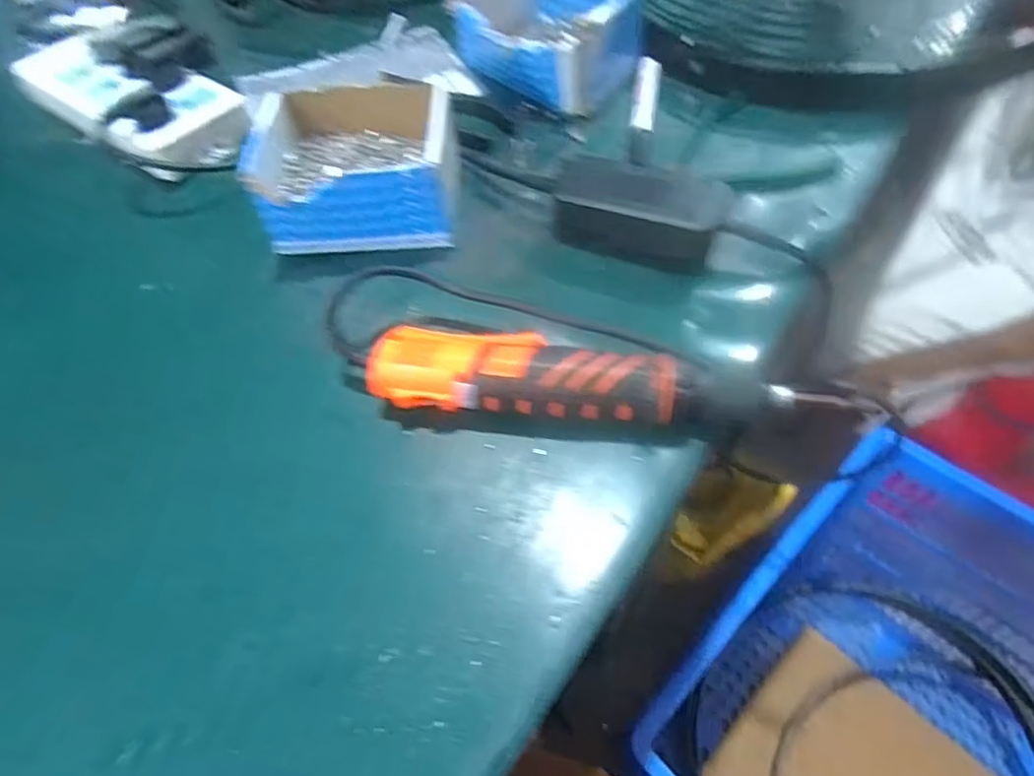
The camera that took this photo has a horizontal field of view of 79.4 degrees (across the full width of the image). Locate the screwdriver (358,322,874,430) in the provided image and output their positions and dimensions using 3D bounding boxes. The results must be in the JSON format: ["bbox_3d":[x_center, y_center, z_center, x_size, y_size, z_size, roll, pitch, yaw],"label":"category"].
[{"bbox_3d":[0.050,0.002,0.374,0.272,0.059,0.048,7,59,8],"label":"screwdriver"}]

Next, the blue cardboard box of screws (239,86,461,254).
[{"bbox_3d":[-0.116,-0.168,0.473,0.134,0.070,0.119,-4,58,2],"label":"blue cardboard box of screws"}]

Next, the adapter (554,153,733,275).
[{"bbox_3d":[0.084,-0.125,0.449,0.122,0.045,0.059,23,63,17],"label":"adapter"}]

